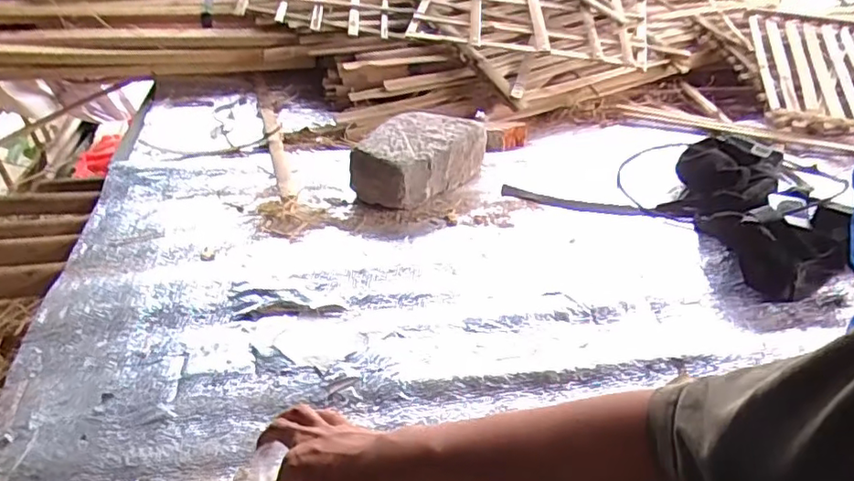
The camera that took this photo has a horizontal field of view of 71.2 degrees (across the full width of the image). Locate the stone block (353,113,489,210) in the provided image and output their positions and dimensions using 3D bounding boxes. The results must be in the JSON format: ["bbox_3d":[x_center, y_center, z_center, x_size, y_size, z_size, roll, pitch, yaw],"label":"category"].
[{"bbox_3d":[-0.013,-0.144,1.034,0.131,0.104,0.229,27,44,31],"label":"stone block"}]

